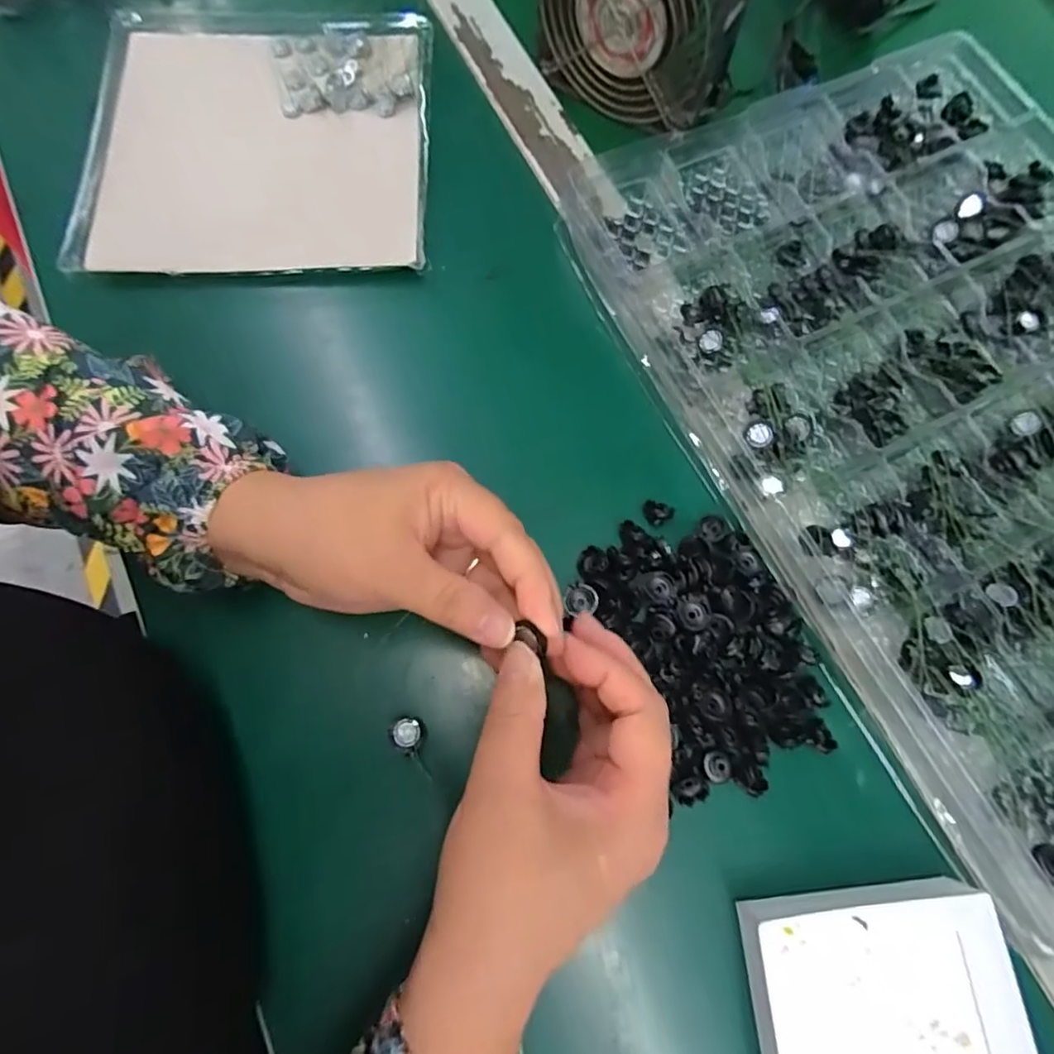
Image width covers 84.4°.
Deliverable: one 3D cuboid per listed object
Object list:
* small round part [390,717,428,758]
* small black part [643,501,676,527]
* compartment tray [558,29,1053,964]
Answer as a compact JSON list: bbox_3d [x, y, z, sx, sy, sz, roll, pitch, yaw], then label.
[{"bbox_3d":[-0.055,0.096,0.269,0.016,0.005,0.016,0,74,1],"label":"small round part"},{"bbox_3d":[0.067,-0.007,0.302,0.015,0.008,0.011,28,76,8],"label":"small black part"},{"bbox_3d":[0.249,-0.067,0.306,0.291,0.023,0.438,-26,75,-7],"label":"compartment tray"}]

